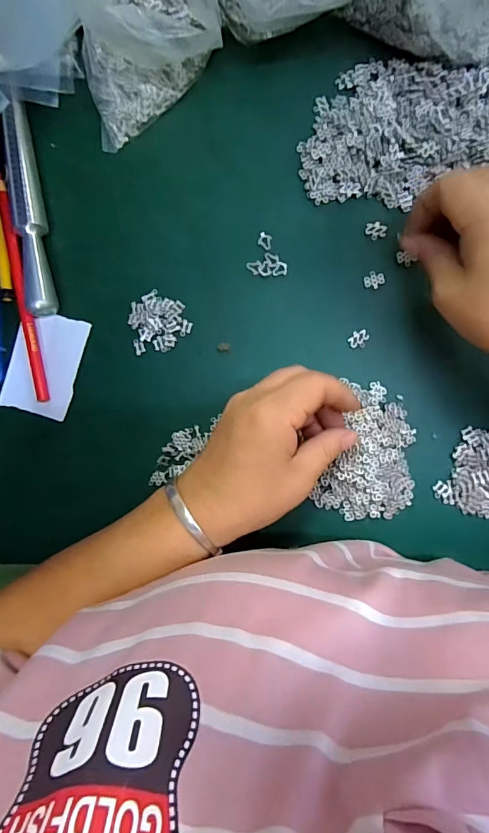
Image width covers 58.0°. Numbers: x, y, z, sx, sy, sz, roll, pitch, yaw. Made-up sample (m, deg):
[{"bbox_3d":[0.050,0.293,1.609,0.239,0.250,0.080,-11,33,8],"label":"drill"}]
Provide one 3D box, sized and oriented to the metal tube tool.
[{"bbox_3d":[-0.157,-0.149,0.321,0.019,0.021,0.152,-9,90,6],"label":"metal tube tool"}]

